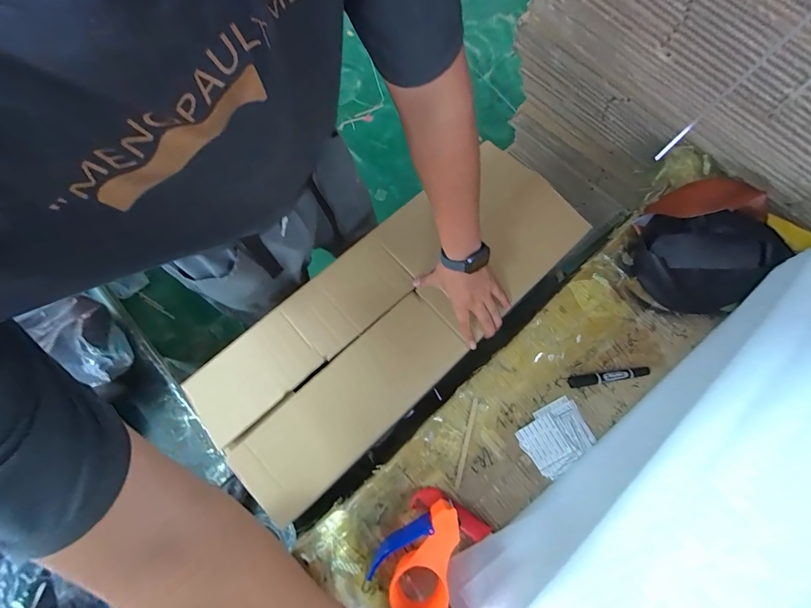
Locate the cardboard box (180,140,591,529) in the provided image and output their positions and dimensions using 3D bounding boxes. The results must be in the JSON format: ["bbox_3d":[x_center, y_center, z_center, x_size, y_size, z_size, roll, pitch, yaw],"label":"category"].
[{"bbox_3d":[-0.020,0.001,0.673,0.770,0.045,0.301,-41,77,-11],"label":"cardboard box"}]

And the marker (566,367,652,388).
[{"bbox_3d":[0.362,0.129,0.632,0.140,0.018,0.020,-8,75,-3],"label":"marker"}]

